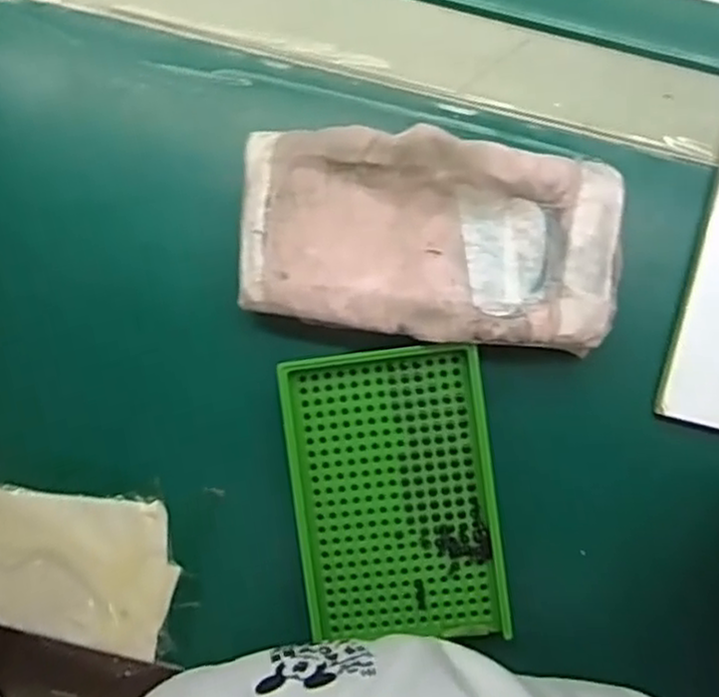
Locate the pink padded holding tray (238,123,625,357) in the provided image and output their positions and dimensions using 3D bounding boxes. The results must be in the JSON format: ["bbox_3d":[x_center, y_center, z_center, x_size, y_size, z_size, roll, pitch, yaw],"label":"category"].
[{"bbox_3d":[0.031,-0.048,0.348,0.162,0.038,0.086,10,93,1],"label":"pink padded holding tray"}]

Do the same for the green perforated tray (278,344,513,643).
[{"bbox_3d":[0.016,0.068,0.359,0.089,0.025,0.132,-7,92,2],"label":"green perforated tray"}]

